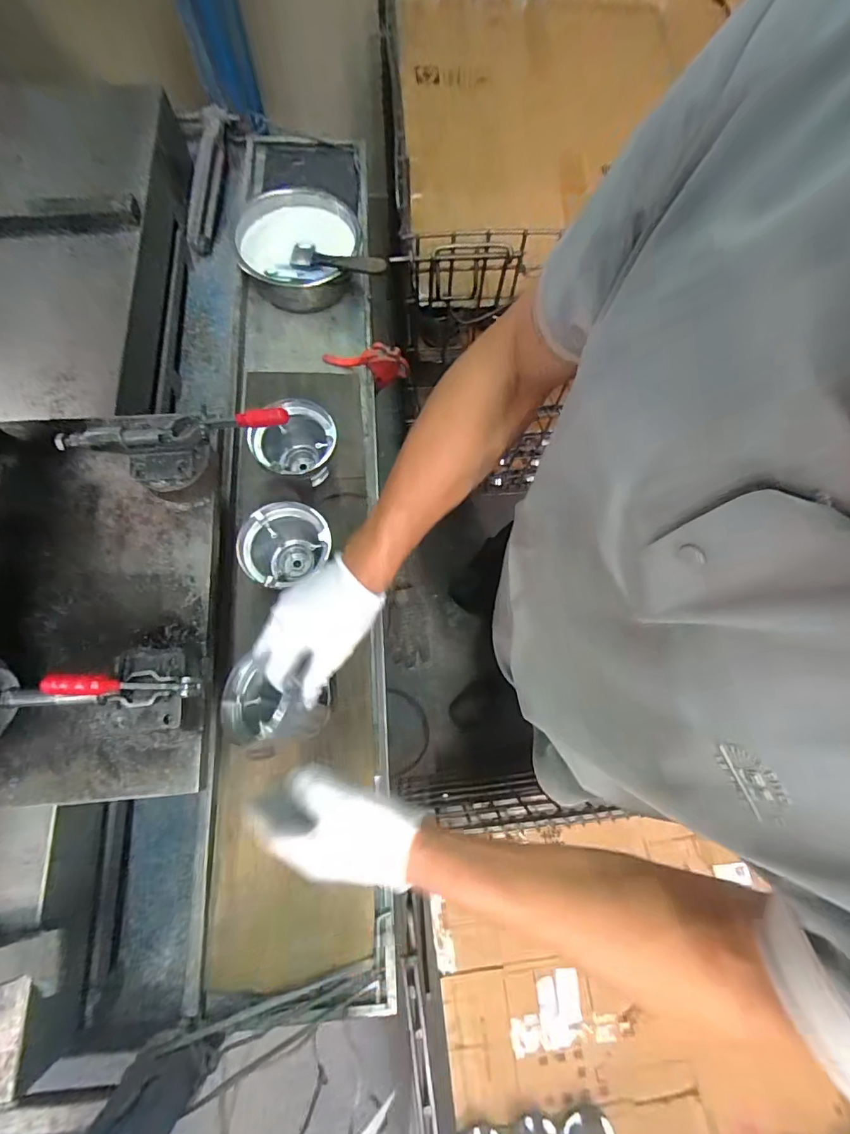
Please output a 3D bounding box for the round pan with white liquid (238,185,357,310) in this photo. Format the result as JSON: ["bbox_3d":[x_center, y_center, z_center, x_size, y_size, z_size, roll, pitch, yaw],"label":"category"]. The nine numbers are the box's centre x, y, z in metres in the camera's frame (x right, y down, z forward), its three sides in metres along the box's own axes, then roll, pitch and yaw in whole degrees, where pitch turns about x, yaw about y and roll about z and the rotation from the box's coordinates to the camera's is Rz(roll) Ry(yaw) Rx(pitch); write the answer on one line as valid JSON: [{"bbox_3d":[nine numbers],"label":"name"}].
[{"bbox_3d":[-0.171,-0.433,0.654,0.163,0.073,0.151,-7,72,-3],"label":"round pan with white liquid"}]

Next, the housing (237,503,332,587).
[{"bbox_3d":[-0.150,-0.014,0.531,0.095,0.087,0.084,-41,77,-13],"label":"housing"}]

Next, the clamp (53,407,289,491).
[{"bbox_3d":[-0.204,-0.097,0.395,0.185,0.057,0.044,-3,72,-2],"label":"clamp"}]

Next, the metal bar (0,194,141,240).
[{"bbox_3d":[-0.464,-0.433,0.594,0.199,0.017,0.028,-8,72,-4],"label":"metal bar"}]

